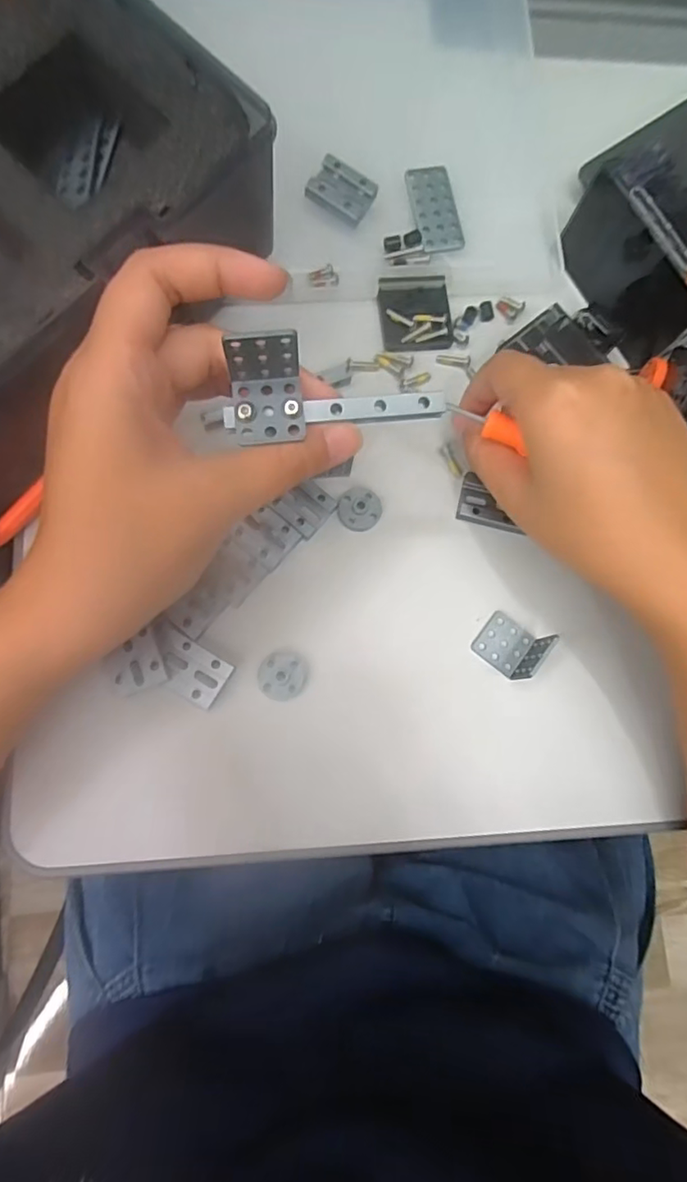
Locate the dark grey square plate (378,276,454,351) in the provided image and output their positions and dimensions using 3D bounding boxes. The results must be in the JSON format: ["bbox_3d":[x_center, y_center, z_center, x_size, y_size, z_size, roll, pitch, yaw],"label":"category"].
[{"bbox_3d":[0.039,-0.149,0.302,0.037,0.004,0.040,-6,83,-4],"label":"dark grey square plate"}]

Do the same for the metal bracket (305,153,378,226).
[{"bbox_3d":[0.000,-0.215,0.303,0.032,0.010,0.030,27,82,1],"label":"metal bracket"}]

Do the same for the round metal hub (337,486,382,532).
[{"bbox_3d":[0.008,-0.041,0.282,0.022,0.005,0.022,0,82,-3],"label":"round metal hub"}]

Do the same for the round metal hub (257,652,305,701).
[{"bbox_3d":[-0.029,0.040,0.264,0.021,0.009,0.022,0,82,-3],"label":"round metal hub"}]

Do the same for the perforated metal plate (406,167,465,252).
[{"bbox_3d":[0.051,-0.210,0.309,0.024,0.004,0.049,-11,83,-5],"label":"perforated metal plate"}]

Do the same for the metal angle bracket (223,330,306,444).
[{"bbox_3d":[-0.025,-0.067,0.187,0.024,0.022,0.027,-5,83,-4],"label":"metal angle bracket"}]

